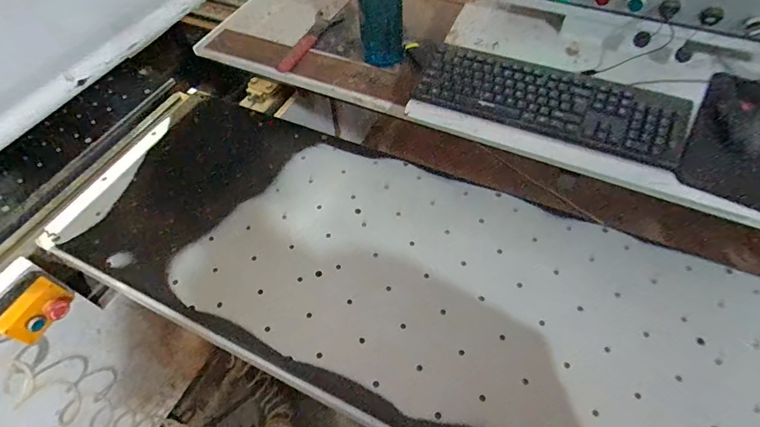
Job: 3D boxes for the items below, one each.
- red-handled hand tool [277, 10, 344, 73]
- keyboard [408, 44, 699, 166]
[{"bbox_3d":[-0.156,-0.387,0.935,0.052,0.017,0.220,17,58,14],"label":"red-handled hand tool"},{"bbox_3d":[0.278,-0.195,0.709,0.432,0.041,0.133,21,59,17],"label":"keyboard"}]

